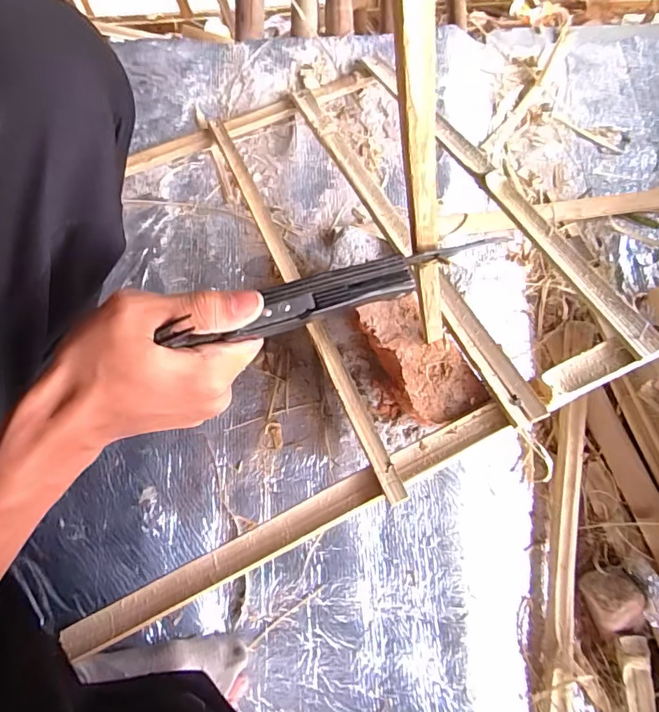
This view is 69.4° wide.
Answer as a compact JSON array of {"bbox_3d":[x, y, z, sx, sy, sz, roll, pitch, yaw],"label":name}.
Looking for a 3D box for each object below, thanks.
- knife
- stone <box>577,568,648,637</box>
[{"bbox_3d":[0.008,-0.039,0.281,0.195,0.012,0.025,-17,90,-12],"label":"knife"},{"bbox_3d":[0.290,0.249,0.475,0.049,0.033,0.062,-16,76,-6],"label":"stone"}]

